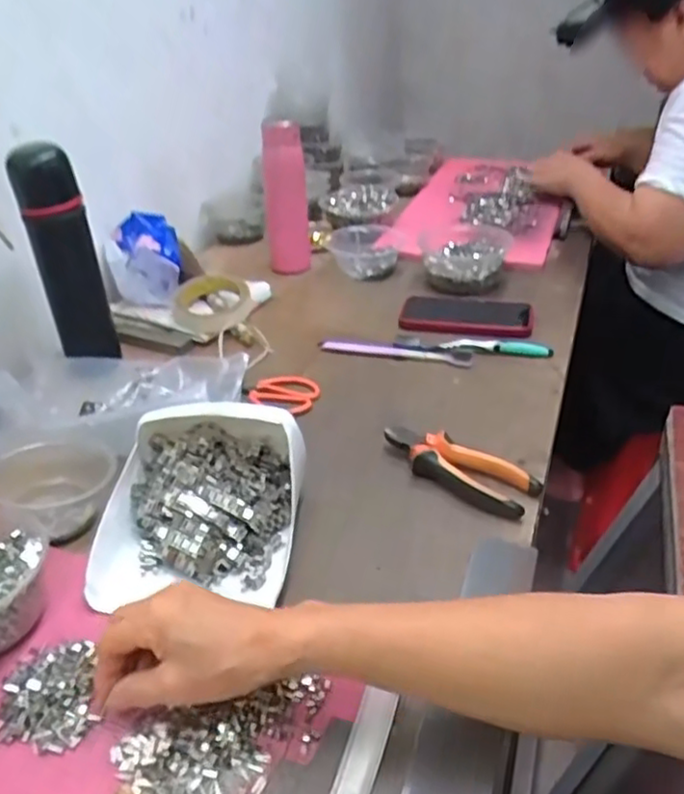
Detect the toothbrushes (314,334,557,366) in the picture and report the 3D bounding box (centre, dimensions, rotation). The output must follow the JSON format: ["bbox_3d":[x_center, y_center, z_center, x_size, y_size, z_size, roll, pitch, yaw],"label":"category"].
[{"bbox_3d":[0.111,-0.060,0.818,0.272,0.011,0.048,3,33,9],"label":"toothbrushes"}]

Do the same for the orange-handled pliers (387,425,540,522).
[{"bbox_3d":[0.102,0.066,0.616,0.148,0.025,0.053,20,39,28],"label":"orange-handled pliers"}]

